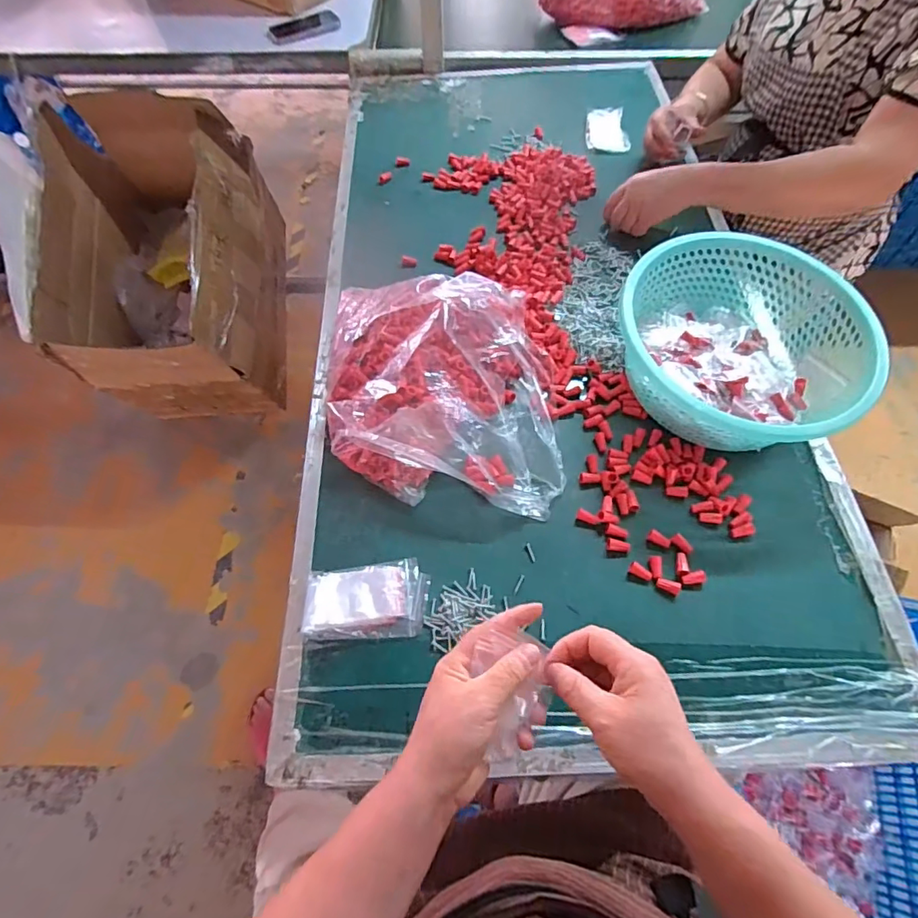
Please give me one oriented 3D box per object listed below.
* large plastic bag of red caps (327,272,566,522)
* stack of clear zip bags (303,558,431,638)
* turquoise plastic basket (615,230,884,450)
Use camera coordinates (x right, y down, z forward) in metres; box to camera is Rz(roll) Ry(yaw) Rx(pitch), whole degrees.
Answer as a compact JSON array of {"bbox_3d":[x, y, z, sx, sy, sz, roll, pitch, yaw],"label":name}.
[{"bbox_3d":[-0.024,-0.099,0.605,0.277,0.095,0.307,1,62,1],"label":"large plastic bag of red caps"},{"bbox_3d":[-0.092,0.140,0.523,0.118,0.018,0.072,-1,62,0],"label":"stack of clear zip bags"},{"bbox_3d":[0.313,-0.131,0.605,0.262,0.107,0.250,7,62,5],"label":"turquoise plastic basket"}]

